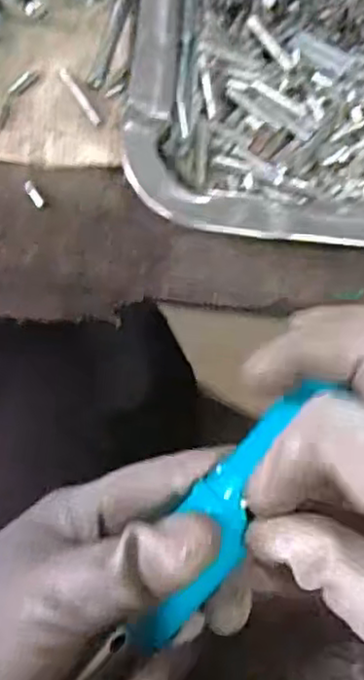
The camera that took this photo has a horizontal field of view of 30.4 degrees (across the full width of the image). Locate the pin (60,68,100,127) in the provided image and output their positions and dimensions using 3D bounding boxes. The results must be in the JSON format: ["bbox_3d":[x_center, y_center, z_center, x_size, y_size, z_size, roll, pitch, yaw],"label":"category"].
[{"bbox_3d":[-0.044,-0.104,0.286,0.004,0.004,0.029,-33,79,-9],"label":"pin"}]

